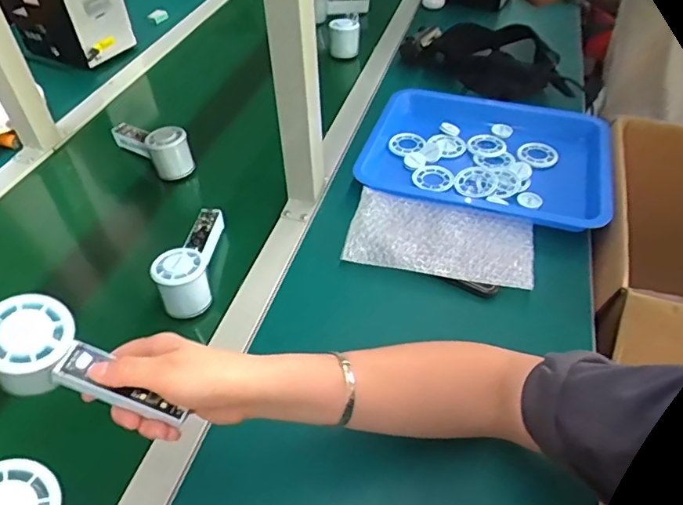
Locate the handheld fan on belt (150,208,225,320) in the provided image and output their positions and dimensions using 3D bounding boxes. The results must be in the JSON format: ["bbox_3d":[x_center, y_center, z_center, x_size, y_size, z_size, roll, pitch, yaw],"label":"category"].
[{"bbox_3d":[-0.173,0.002,0.615,0.052,0.060,0.147,1,45,2],"label":"handheld fan on belt"}]

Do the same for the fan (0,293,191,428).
[{"bbox_3d":[-0.192,0.093,0.384,0.144,0.053,0.061,36,47,-11],"label":"fan"}]

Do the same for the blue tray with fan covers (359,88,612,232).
[{"bbox_3d":[0.213,-0.148,0.780,0.345,0.044,0.281,11,46,11],"label":"blue tray with fan covers"}]

